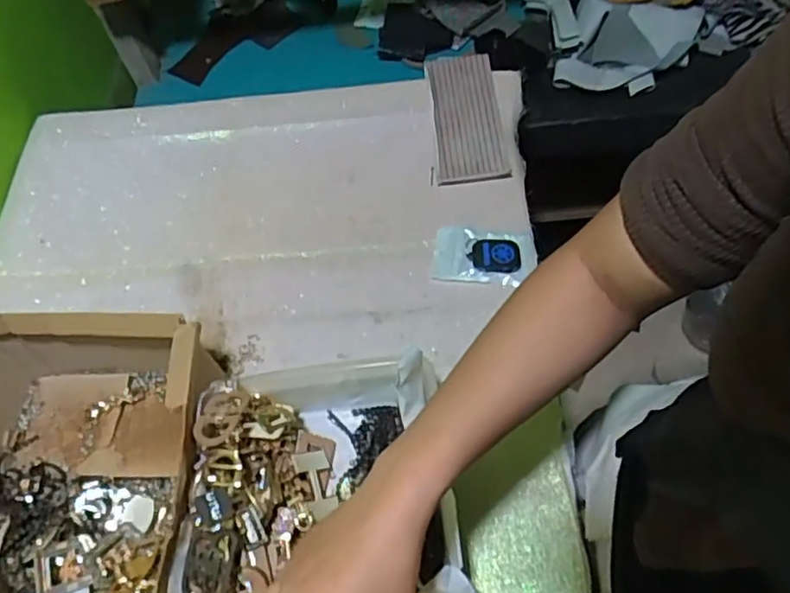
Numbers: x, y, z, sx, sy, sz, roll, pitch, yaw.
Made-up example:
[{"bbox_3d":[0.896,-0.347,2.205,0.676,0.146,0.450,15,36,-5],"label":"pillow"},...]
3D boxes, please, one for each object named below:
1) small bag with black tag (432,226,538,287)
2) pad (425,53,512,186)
[{"bbox_3d":[0.093,-0.044,0.686,0.102,0.011,0.067,6,60,8],"label":"small bag with black tag"},{"bbox_3d":[0.083,-0.213,0.767,0.078,0.011,0.178,-7,68,5],"label":"pad"}]

